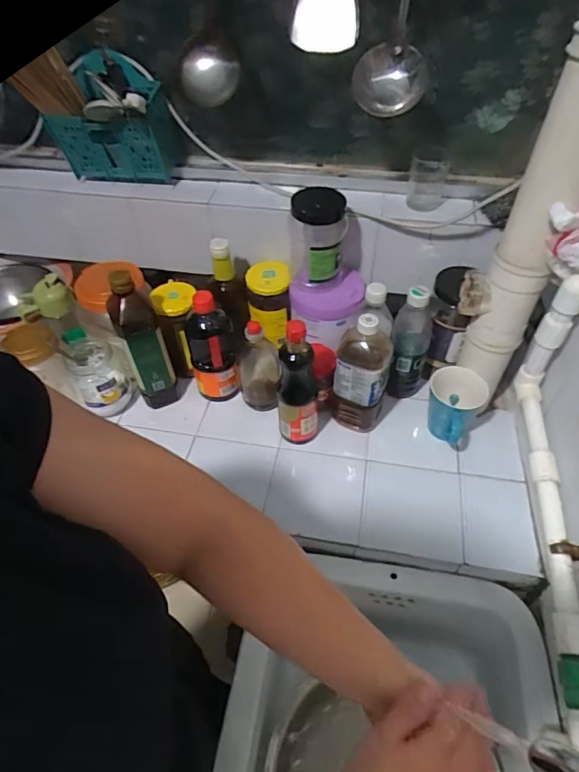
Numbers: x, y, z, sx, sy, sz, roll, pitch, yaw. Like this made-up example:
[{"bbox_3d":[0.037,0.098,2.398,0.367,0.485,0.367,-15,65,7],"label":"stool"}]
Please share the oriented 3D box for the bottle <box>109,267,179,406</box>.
[{"bbox_3d":[-0.250,-0.078,0.787,0.067,0.261,0.080,-20,51,-16],"label":"bottle"}]

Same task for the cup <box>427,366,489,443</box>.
[{"bbox_3d":[0.265,0.043,0.766,0.087,0.124,0.115,18,51,17],"label":"cup"}]

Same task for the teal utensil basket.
[{"bbox_3d":[-0.293,-0.431,0.769,0.183,0.177,0.101,10,49,10],"label":"teal utensil basket"}]

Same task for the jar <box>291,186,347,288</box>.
[{"bbox_3d":[0.048,-0.237,0.754,0.085,0.143,0.095,6,49,7],"label":"jar"}]

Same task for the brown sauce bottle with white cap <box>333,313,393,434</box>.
[{"bbox_3d":[0.117,-0.018,0.757,0.080,0.229,0.074,12,50,12],"label":"brown sauce bottle with white cap"}]

